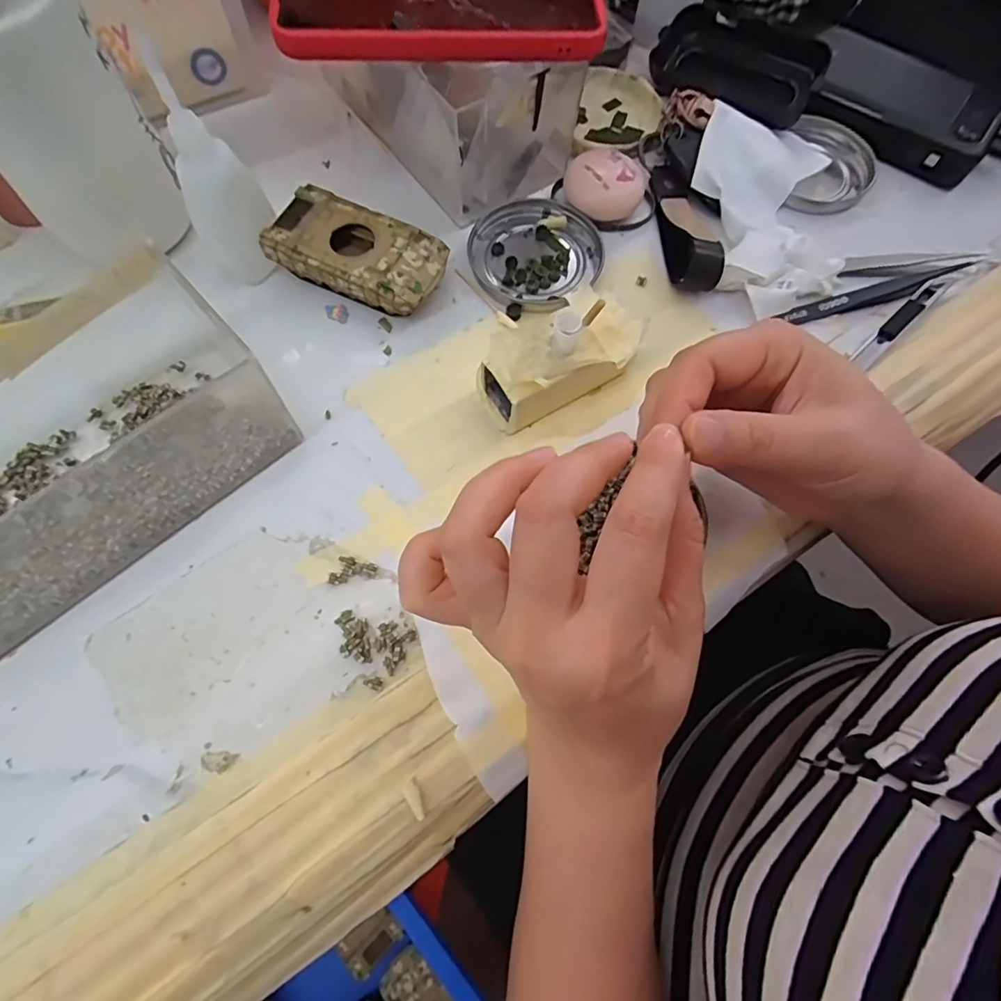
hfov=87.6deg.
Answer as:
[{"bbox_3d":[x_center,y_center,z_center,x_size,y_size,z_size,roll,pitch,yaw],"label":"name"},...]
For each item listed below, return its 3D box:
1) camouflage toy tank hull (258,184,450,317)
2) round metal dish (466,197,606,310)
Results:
[{"bbox_3d":[-0.079,-0.136,0.297,0.095,0.025,0.053,25,71,7],"label":"camouflage toy tank hull"},{"bbox_3d":[0.019,-0.150,0.314,0.075,0.006,0.076,1,70,-2],"label":"round metal dish"}]

